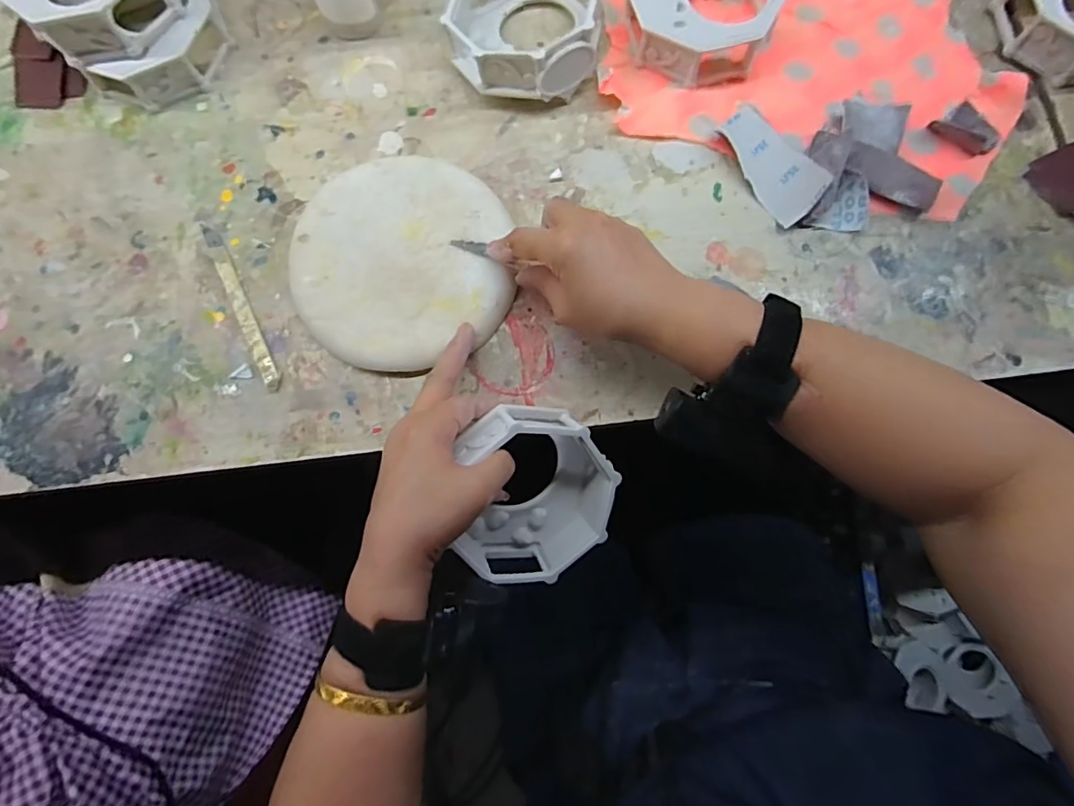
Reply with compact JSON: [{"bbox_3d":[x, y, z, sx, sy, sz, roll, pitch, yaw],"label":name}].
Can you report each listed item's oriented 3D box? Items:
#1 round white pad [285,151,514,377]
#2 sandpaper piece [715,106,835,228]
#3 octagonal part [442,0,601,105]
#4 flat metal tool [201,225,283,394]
[{"bbox_3d":[-0.099,-0.103,0.388,0.154,0.013,0.154,0,78,1],"label":"round white pad"},{"bbox_3d":[0.180,-0.186,0.408,0.043,0.014,0.099,-30,76,10],"label":"sandpaper piece"},{"bbox_3d":[-0.010,-0.300,0.420,0.116,0.049,0.120,9,78,2],"label":"octagonal part"},{"bbox_3d":[-0.220,-0.073,0.396,0.013,0.004,0.143,-27,79,-5],"label":"flat metal tool"}]

